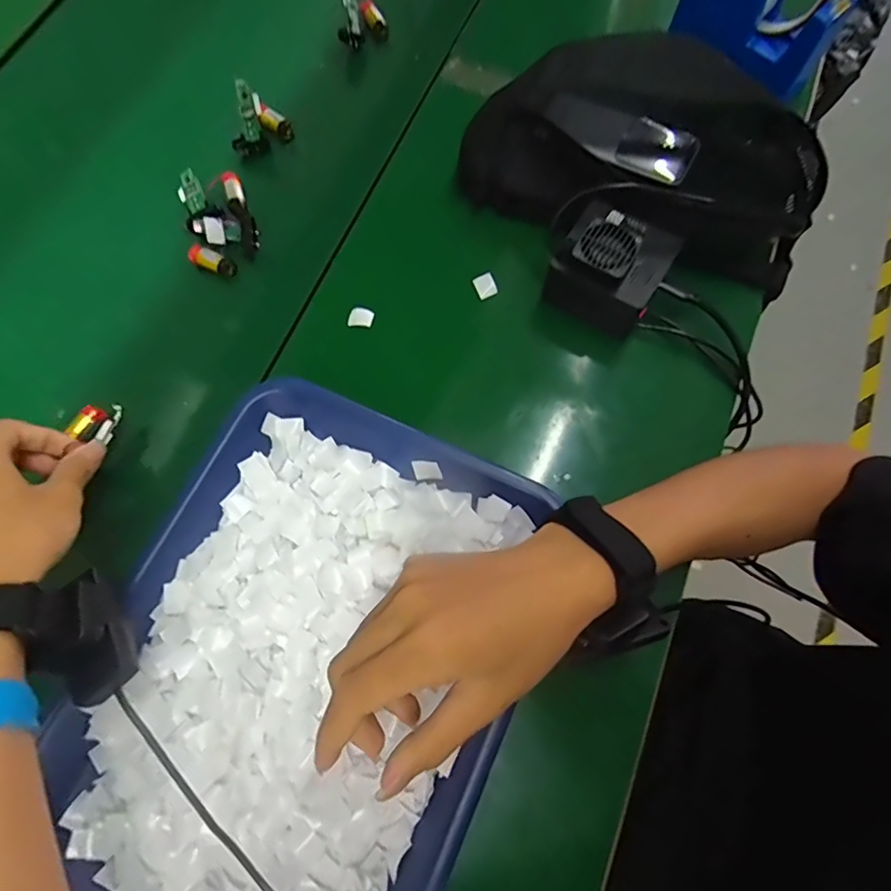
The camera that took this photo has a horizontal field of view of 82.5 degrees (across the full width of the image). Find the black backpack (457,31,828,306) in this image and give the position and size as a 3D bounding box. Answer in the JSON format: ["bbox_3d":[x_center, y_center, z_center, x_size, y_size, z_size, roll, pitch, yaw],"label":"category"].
[{"bbox_3d":[0.164,-0.233,0.406,0.275,0.082,0.150,23,75,5],"label":"black backpack"}]

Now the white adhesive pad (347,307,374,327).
[{"bbox_3d":[-0.069,-0.104,0.415,0.019,0.004,0.016,8,74,1],"label":"white adhesive pad"}]

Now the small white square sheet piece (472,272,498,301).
[{"bbox_3d":[0.033,-0.132,0.421,0.015,0.009,0.023,-19,75,-7],"label":"small white square sheet piece"}]

